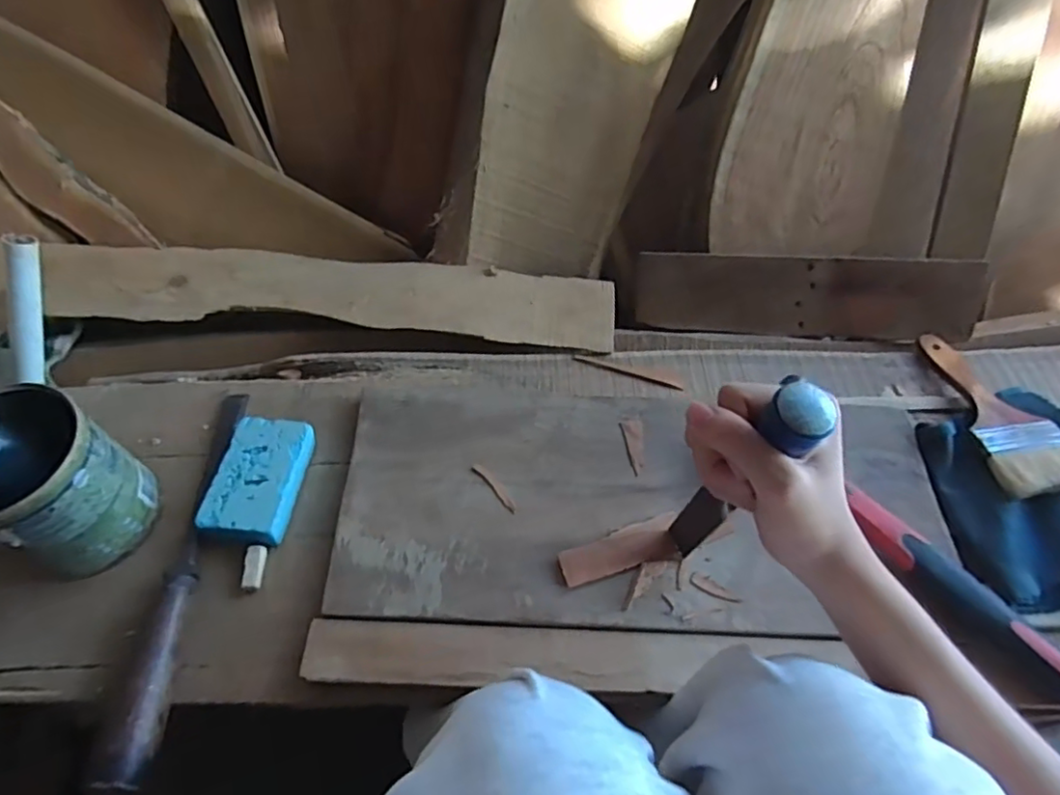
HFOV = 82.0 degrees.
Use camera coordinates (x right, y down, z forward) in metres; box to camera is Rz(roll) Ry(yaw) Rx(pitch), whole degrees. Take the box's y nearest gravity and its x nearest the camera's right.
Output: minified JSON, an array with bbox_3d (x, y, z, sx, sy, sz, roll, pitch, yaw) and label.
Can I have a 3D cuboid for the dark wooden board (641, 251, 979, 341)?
[{"bbox_3d":[0.294,-0.105,0.649,0.348,0.089,0.030,2,23,4],"label":"dark wooden board"}]

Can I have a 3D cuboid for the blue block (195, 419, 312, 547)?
[{"bbox_3d":[-0.216,0.064,0.489,0.060,0.023,0.099,5,51,4],"label":"blue block"}]

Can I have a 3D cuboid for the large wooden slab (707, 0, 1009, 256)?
[{"bbox_3d":[0.332,-0.409,0.547,0.220,0.549,0.034,10,23,8],"label":"large wooden slab"}]

